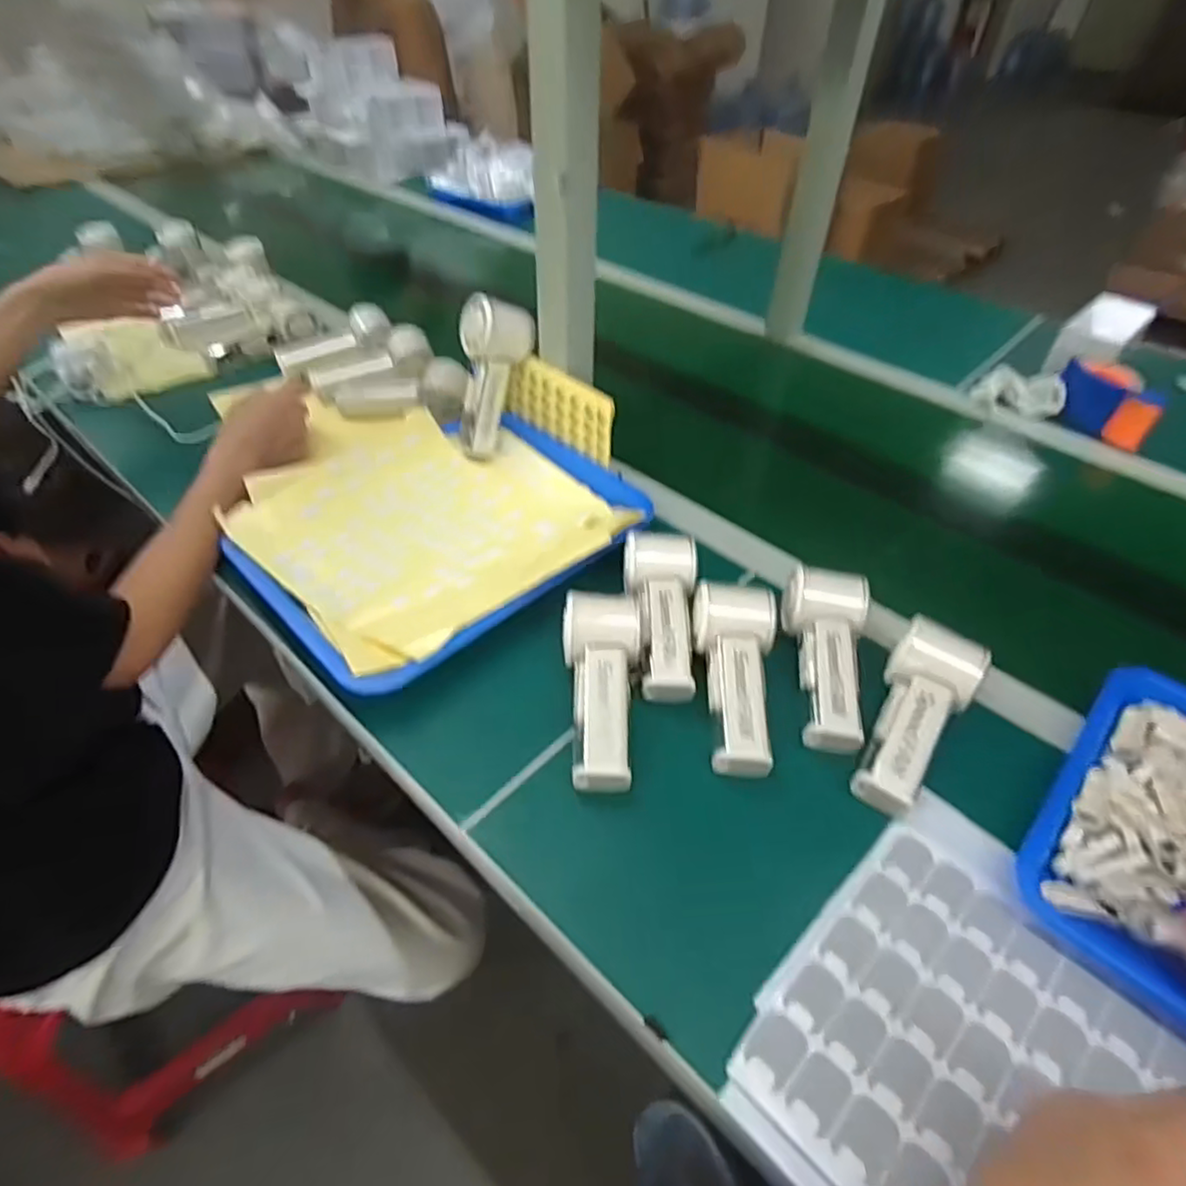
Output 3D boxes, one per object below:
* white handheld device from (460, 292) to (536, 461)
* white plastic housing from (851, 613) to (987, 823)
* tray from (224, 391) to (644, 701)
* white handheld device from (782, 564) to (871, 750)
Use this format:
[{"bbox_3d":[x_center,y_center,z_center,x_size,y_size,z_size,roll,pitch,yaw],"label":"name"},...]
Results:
[{"bbox_3d":[-0.109,-0.221,0.694,0.065,0.158,0.051,16,18,13],"label":"white handheld device"},{"bbox_3d":[0.234,0.089,0.482,0.061,0.032,0.148,26,63,21],"label":"white plastic housing"},{"bbox_3d":[-0.155,-0.077,0.632,0.329,0.041,0.319,-34,56,-30],"label":"tray"},{"bbox_3d":[0.180,0.049,0.519,0.062,0.054,0.144,12,46,9],"label":"white handheld device"}]

